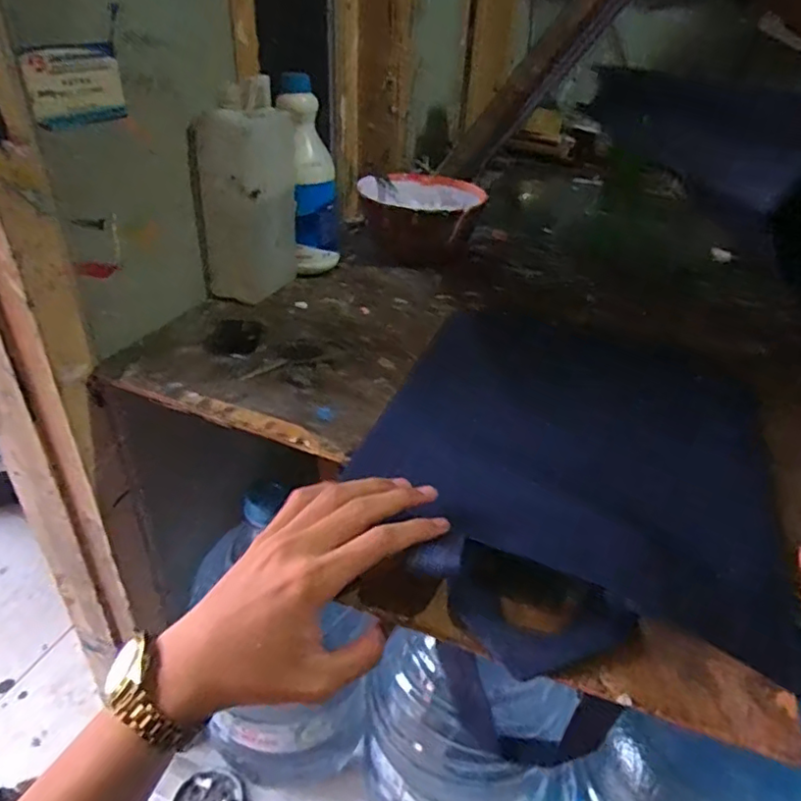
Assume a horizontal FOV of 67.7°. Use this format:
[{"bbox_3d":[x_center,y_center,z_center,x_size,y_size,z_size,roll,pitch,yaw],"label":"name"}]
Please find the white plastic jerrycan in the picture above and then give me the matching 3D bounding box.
[{"bbox_3d":[-0.164,-0.216,0.649,0.061,0.206,0.102,14,35,17],"label":"white plastic jerrycan"}]

